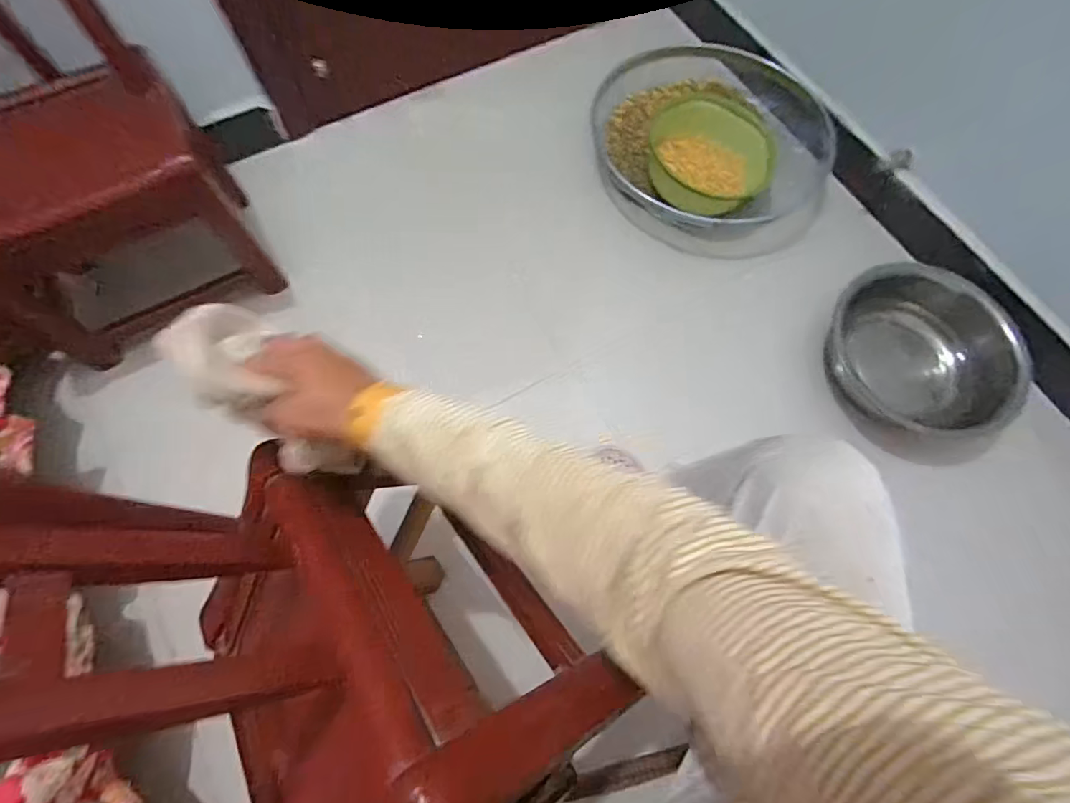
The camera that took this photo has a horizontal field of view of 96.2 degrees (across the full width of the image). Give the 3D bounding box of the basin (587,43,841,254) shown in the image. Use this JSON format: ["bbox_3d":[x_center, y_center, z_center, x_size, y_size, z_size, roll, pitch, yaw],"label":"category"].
[{"bbox_3d":[0.383,-0.552,1.047,0.398,0.140,0.528,-38,76,-14],"label":"basin"}]

